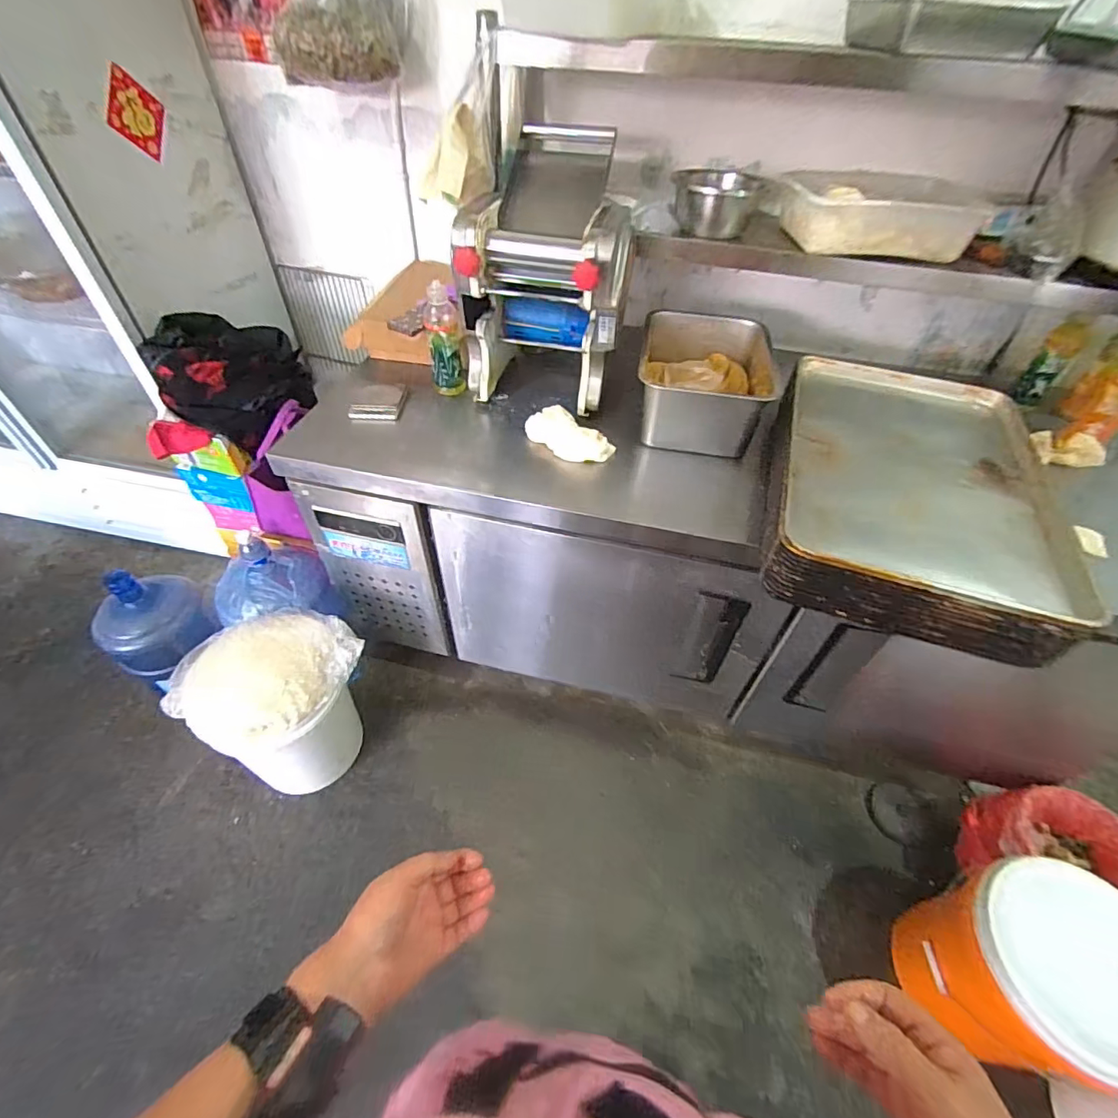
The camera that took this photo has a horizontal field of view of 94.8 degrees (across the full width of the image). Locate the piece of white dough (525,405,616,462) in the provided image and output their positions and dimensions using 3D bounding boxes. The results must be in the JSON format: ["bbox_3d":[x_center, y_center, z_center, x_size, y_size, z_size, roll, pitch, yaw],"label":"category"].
[{"bbox_3d":[0.016,-0.247,1.023,0.185,0.054,0.074,35,55,25],"label":"piece of white dough"}]

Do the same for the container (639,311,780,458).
[{"bbox_3d":[0.292,-0.364,1.055,0.246,0.151,0.291,12,48,7],"label":"container"}]

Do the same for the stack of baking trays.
[{"bbox_3d":[0.585,-0.135,0.880,0.394,0.125,0.582,17,49,11],"label":"stack of baking trays"}]

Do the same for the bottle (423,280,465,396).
[{"bbox_3d":[-0.246,-0.469,1.101,0.071,0.219,0.068,-9,49,-11],"label":"bottle"}]

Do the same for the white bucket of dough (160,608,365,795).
[{"bbox_3d":[-0.639,0.352,1.225,0.306,0.429,0.303,2,48,-2],"label":"white bucket of dough"}]

